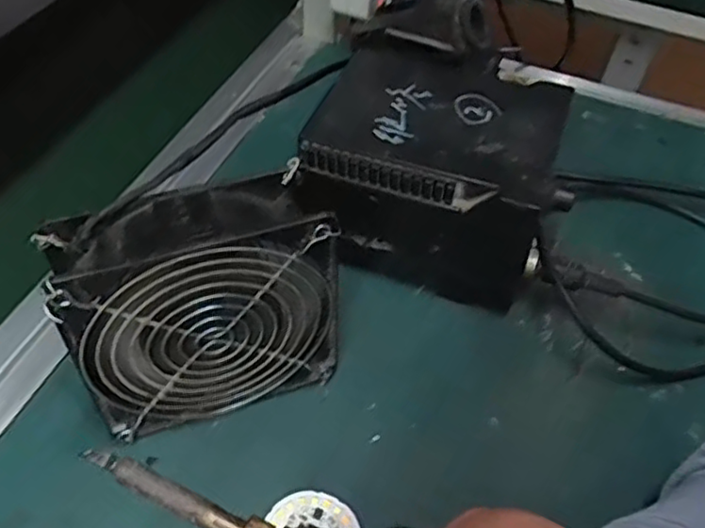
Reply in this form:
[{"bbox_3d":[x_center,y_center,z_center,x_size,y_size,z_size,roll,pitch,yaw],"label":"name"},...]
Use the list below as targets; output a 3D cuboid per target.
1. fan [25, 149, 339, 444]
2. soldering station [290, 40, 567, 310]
[{"bbox_3d":[-0.069,0.022,0.312,0.115,0.123,0.045,-15,53,-16],"label":"fan"},{"bbox_3d":[0.053,-0.058,0.402,0.140,0.091,0.128,21,52,13],"label":"soldering station"}]

